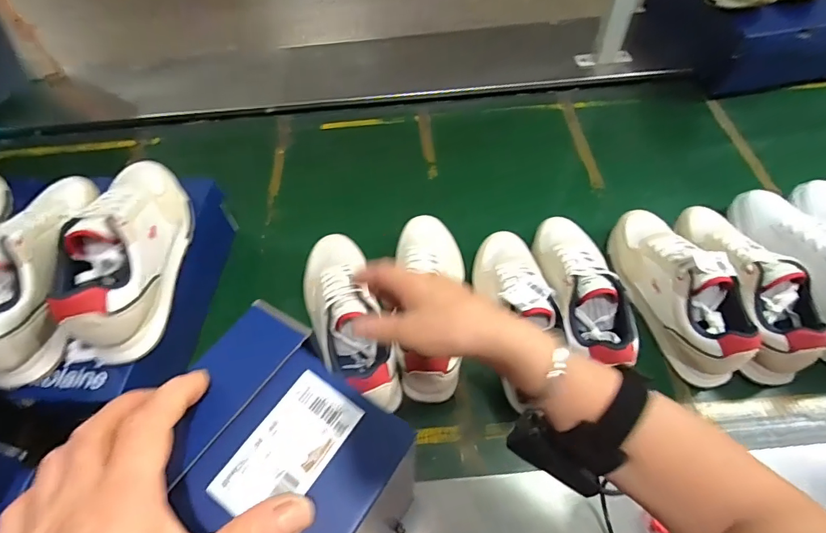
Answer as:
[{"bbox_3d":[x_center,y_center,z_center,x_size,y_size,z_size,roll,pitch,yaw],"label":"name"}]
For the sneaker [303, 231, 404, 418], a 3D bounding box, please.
[{"bbox_3d":[-0.096,0.070,0.614,0.093,0.112,0.263,-16,58,-7],"label":"sneaker"}]

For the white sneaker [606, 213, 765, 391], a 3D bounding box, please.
[{"bbox_3d":[0.371,0.022,0.624,0.091,0.106,0.266,-15,57,-6],"label":"white sneaker"}]

